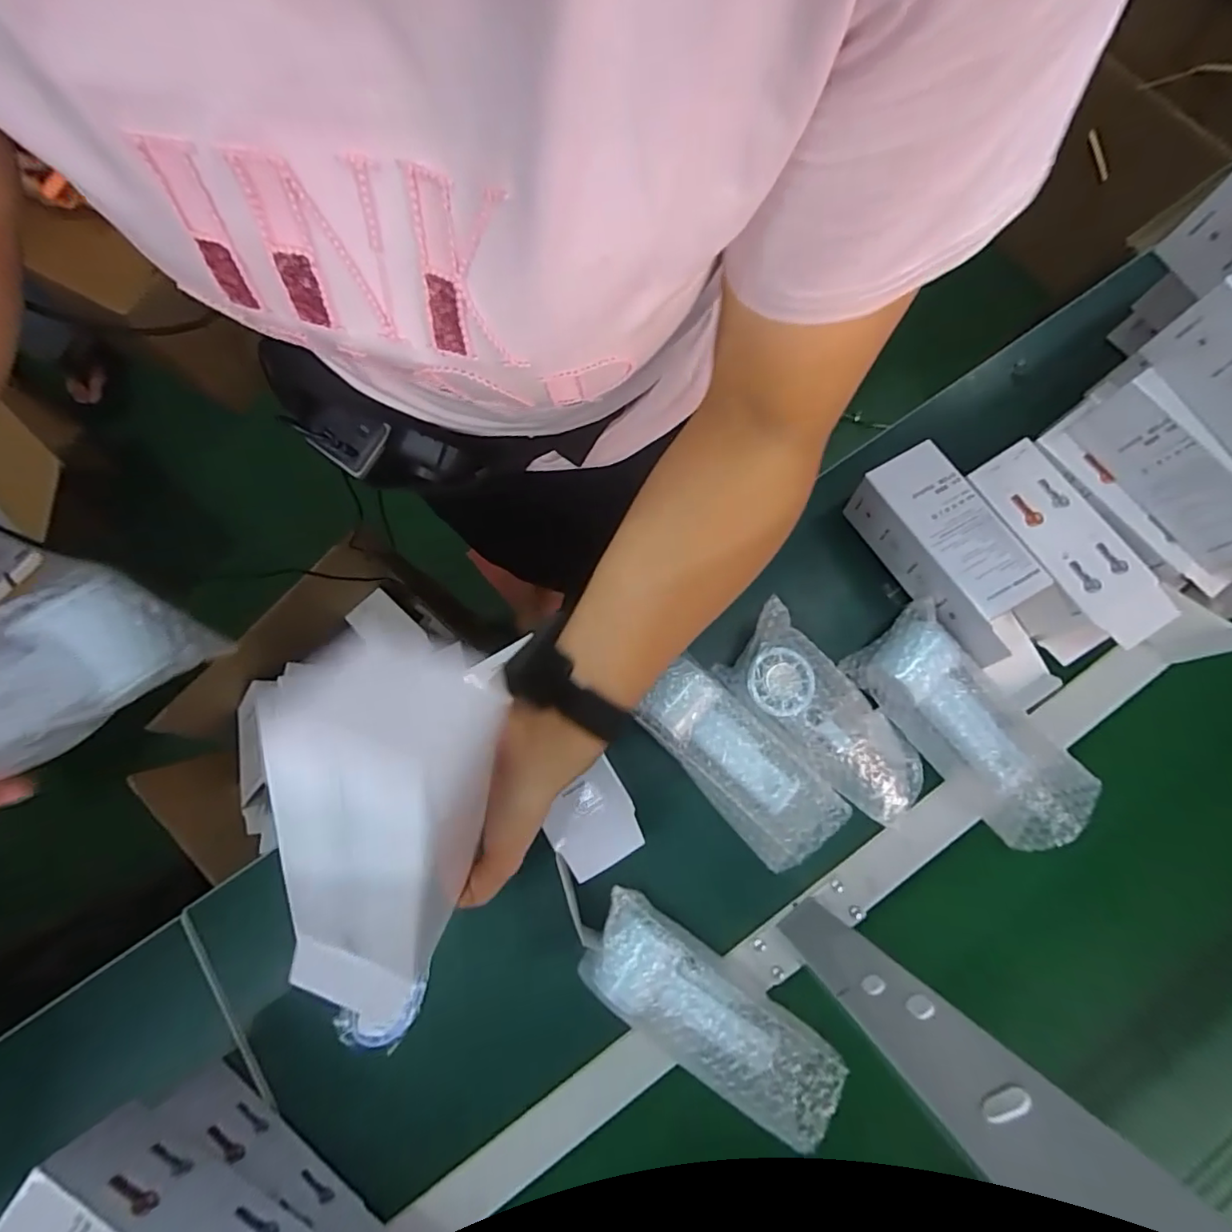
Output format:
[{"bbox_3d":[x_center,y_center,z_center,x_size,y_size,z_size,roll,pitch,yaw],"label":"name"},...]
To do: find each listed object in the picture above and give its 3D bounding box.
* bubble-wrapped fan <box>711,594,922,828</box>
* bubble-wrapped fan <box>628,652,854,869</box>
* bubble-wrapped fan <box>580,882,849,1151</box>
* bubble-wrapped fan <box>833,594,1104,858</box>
[{"bbox_3d":[0.175,0.081,0.494,0.086,0.044,0.183,-44,79,-8],"label":"bubble-wrapped fan"},{"bbox_3d":[0.103,0.125,0.497,0.074,0.065,0.181,-43,79,-8],"label":"bubble-wrapped fan"},{"bbox_3d":[0.066,0.304,0.446,0.195,0.077,0.077,35,80,9],"label":"bubble-wrapped fan"},{"bbox_3d":[0.305,0.090,0.489,0.094,0.051,0.205,-40,79,-8],"label":"bubble-wrapped fan"}]

